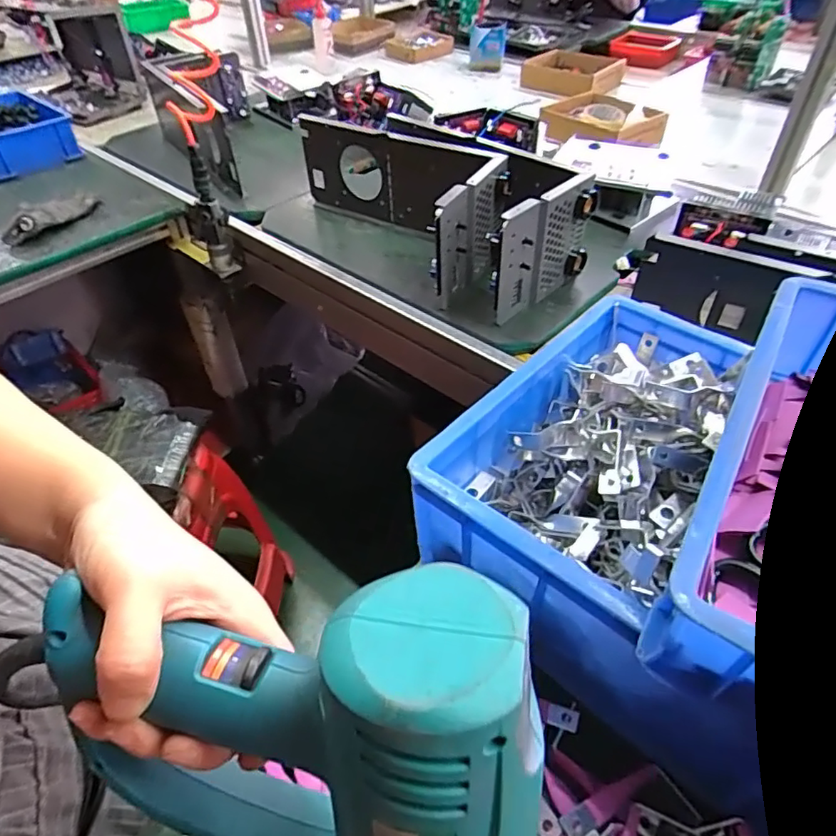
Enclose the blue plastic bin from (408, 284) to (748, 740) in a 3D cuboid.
[{"bbox_3d":[0.161,0.044,0.482,0.196,0.125,0.297,30,53,29],"label":"blue plastic bin"}]

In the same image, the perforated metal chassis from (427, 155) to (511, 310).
[{"bbox_3d":[0.072,-0.253,0.789,0.030,0.156,0.158,25,51,25],"label":"perforated metal chassis"}]

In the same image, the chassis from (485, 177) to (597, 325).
[{"bbox_3d":[0.169,-0.222,0.757,0.168,0.155,0.035,-29,50,-24],"label":"chassis"}]

